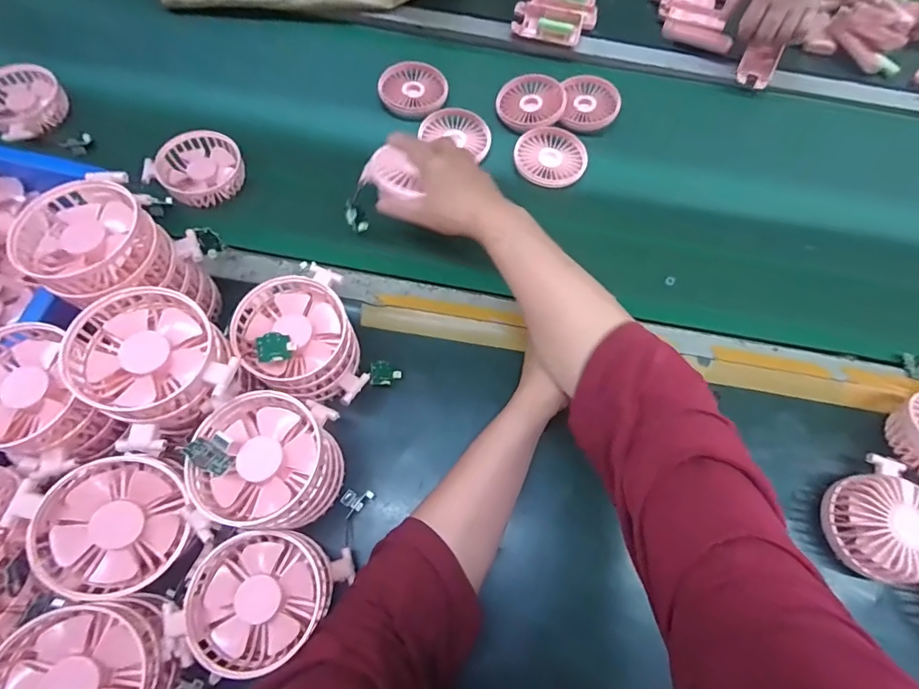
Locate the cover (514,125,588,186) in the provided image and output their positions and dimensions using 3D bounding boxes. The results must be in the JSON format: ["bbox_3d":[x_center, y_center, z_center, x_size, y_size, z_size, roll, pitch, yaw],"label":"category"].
[{"bbox_3d":[0.114,-0.236,0.607,0.087,0.005,0.089,18,68,5],"label":"cover"}]

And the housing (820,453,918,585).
[{"bbox_3d":[0.374,0.157,0.429,0.096,0.042,0.083,-33,71,-17],"label":"housing"}]

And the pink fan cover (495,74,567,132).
[{"bbox_3d":[0.096,-0.322,0.646,0.087,0.014,0.077,18,85,10],"label":"pink fan cover"}]

